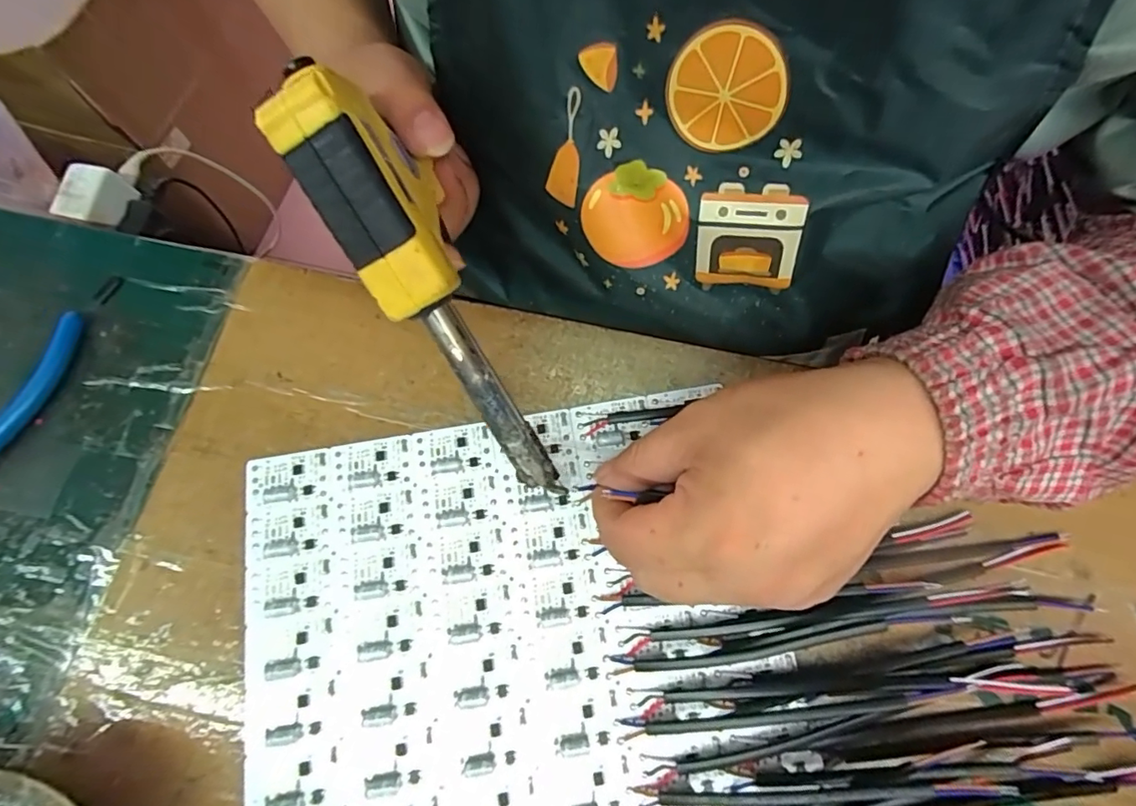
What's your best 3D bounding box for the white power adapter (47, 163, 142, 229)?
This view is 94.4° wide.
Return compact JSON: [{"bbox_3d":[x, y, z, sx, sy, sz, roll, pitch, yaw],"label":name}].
[{"bbox_3d":[-0.338,-0.148,0.376,0.031,0.023,0.045,10,74,3],"label":"white power adapter"}]

